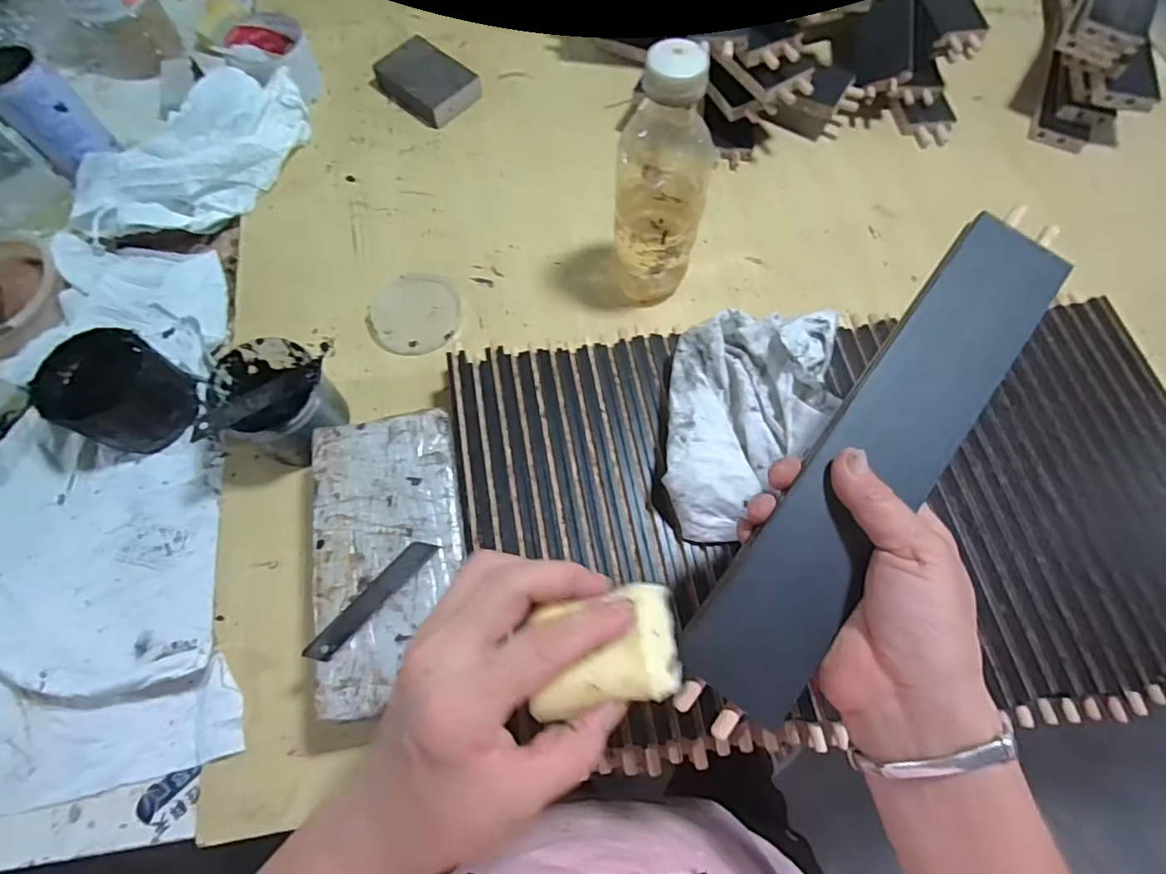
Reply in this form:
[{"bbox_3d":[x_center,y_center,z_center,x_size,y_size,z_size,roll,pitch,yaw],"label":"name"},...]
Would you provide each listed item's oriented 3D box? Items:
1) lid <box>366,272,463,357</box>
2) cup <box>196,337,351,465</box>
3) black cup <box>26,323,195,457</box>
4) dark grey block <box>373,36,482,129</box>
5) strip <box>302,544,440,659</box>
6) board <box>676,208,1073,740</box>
[{"bbox_3d":[-0.156,-0.115,0.525,0.084,0.011,0.084,0,71,-1],"label":"lid"},{"bbox_3d":[-0.237,-0.024,0.452,0.082,0.091,0.085,0,71,-1],"label":"cup"},{"bbox_3d":[-0.385,-0.041,0.466,0.091,0.075,0.084,0,71,-1],"label":"black cup"},{"bbox_3d":[-0.170,-0.388,0.621,0.098,0.024,0.071,39,75,12],"label":"dark grey block"},{"bbox_3d":[-0.138,0.106,0.372,0.016,0.004,0.098,40,74,14],"label":"strip"},{"bbox_3d":[0.149,0.008,0.280,0.057,0.017,0.299,37,79,11],"label":"board"}]

